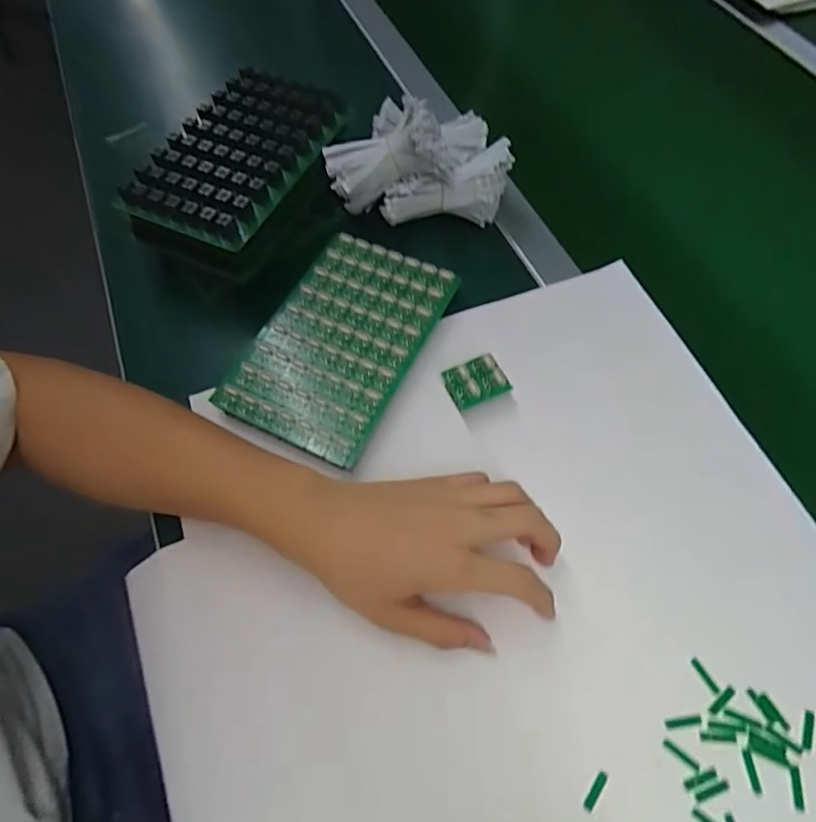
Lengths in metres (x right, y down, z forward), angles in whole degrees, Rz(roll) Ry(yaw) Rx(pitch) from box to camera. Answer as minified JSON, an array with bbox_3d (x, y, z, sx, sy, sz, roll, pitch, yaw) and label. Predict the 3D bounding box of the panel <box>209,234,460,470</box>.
[{"bbox_3d":[-0.052,-0.058,0.428,0.120,0.009,0.187,24,65,13],"label":"panel"}]

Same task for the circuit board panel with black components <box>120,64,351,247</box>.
[{"bbox_3d":[-0.142,-0.219,0.455,0.112,0.022,0.178,23,65,12],"label":"circuit board panel with black components"}]

